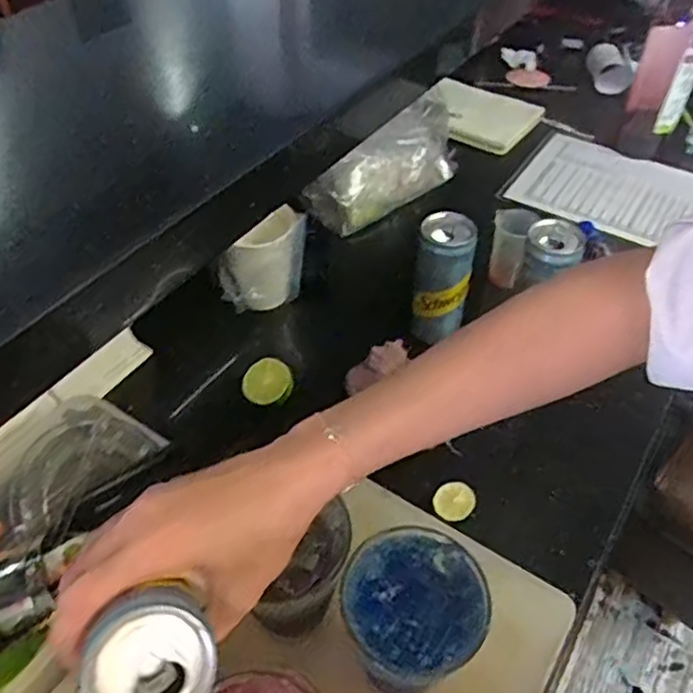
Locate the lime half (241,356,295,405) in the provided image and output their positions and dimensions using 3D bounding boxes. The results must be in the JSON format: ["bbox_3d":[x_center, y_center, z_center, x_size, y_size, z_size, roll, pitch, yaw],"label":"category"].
[{"bbox_3d":[-0.078,0.039,0.662,0.057,0.025,0.048,-9,66,21],"label":"lime half"}]

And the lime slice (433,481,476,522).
[{"bbox_3d":[0.100,0.142,0.588,0.036,0.011,0.039,0,48,0],"label":"lime slice"}]

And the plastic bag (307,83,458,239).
[{"bbox_3d":[0.061,-0.260,0.890,0.258,0.107,0.093,-33,56,-27],"label":"plastic bag"}]

